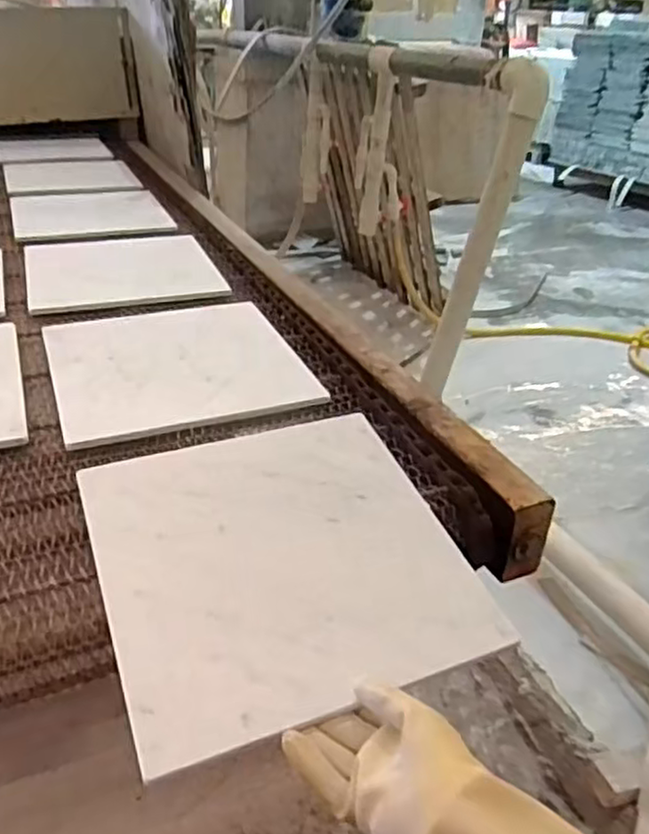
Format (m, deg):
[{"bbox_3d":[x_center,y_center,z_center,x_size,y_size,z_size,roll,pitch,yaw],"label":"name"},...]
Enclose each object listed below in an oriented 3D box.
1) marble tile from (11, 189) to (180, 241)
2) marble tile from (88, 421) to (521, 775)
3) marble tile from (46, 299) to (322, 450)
[{"bbox_3d":[-0.483,-0.422,1.411,0.288,0.011,0.325,-12,35,-21],"label":"marble tile"},{"bbox_3d":[-0.036,0.116,0.595,0.296,0.012,0.287,-11,43,-21],"label":"marble tile"},{"bbox_3d":[-0.190,-0.078,0.878,0.297,0.013,0.298,-12,35,-20],"label":"marble tile"}]

